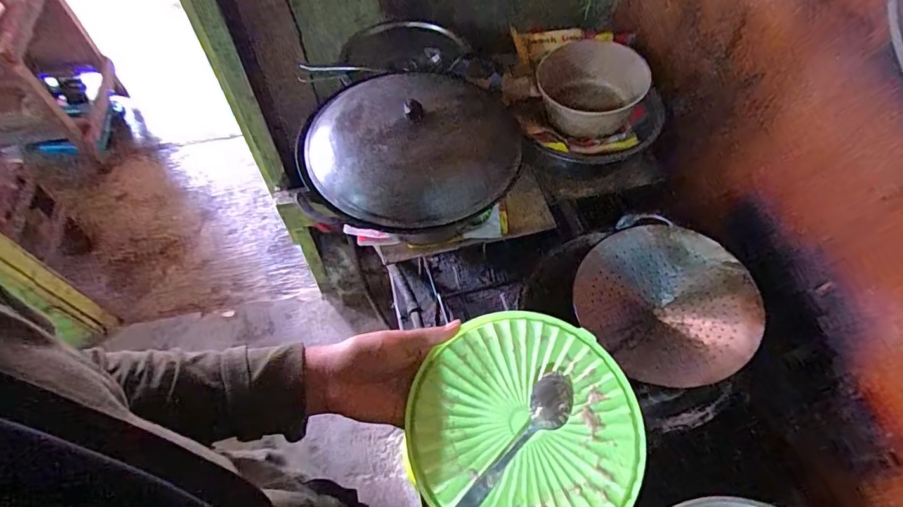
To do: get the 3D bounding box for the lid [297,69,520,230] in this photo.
[{"bbox_3d":[-0.055,-0.171,0.679,0.294,0.067,0.279,0,57,-1],"label":"lid"}]

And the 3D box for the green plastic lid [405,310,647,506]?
[{"bbox_3d":[0.066,0.151,0.426,0.201,0.016,0.203,0,57,-1],"label":"green plastic lid"}]

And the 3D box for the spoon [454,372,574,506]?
[{"bbox_3d":[0.051,0.168,0.404,0.036,0.023,0.167,38,64,21],"label":"spoon"}]

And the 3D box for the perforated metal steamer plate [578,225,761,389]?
[{"bbox_3d":[0.317,0.073,0.712,0.240,0.058,0.243,0,57,-1],"label":"perforated metal steamer plate"}]

